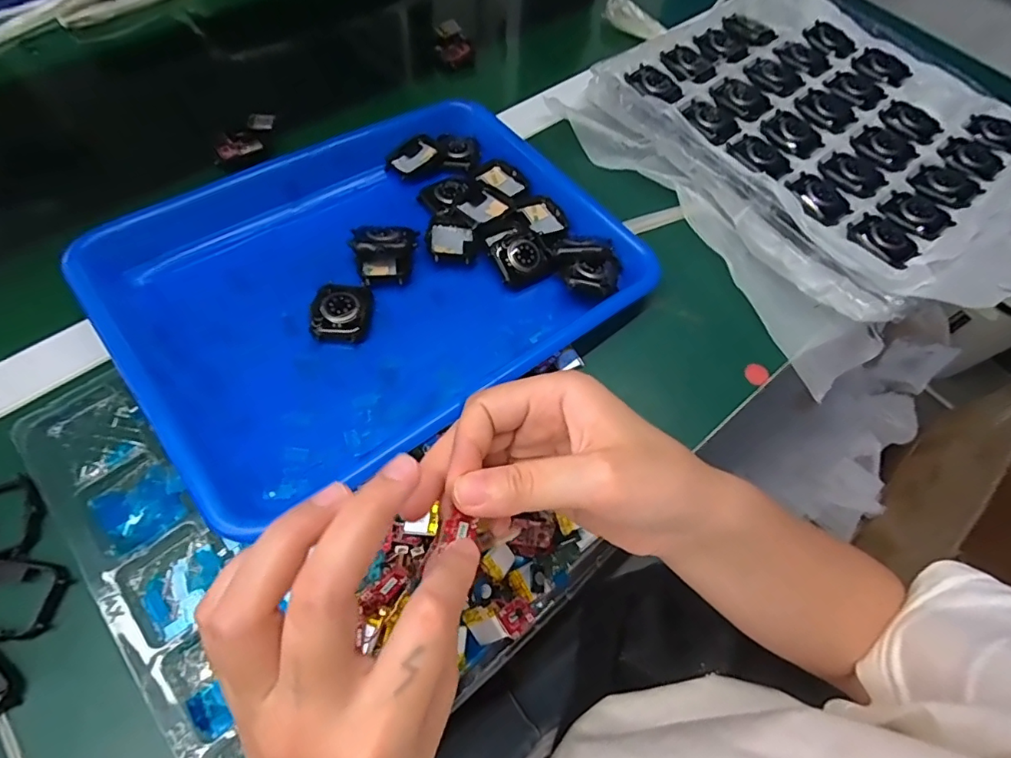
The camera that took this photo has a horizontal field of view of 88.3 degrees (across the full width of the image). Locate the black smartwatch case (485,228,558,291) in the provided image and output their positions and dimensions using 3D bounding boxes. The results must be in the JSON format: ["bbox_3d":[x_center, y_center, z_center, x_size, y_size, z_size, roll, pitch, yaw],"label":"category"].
[{"bbox_3d":[0.010,-0.091,0.371,0.040,0.009,0.048,-28,67,-17],"label":"black smartwatch case"}]

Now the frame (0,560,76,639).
[{"bbox_3d":[-0.256,0.115,0.270,0.047,0.004,0.036,6,62,0],"label":"frame"}]

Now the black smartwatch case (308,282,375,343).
[{"bbox_3d":[-0.107,-0.043,0.337,0.037,0.013,0.043,3,62,-2],"label":"black smartwatch case"}]

